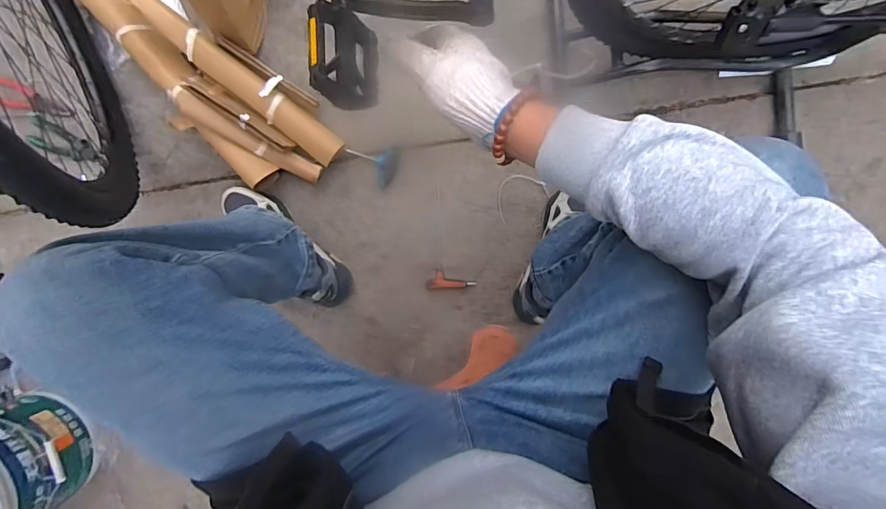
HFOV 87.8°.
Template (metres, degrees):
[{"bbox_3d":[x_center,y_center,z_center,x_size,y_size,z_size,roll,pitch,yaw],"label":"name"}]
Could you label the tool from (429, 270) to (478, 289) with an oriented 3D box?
[{"bbox_3d":[0.014,0.047,0.880,0.092,0.009,0.037,-4,95,4],"label":"tool"}]

